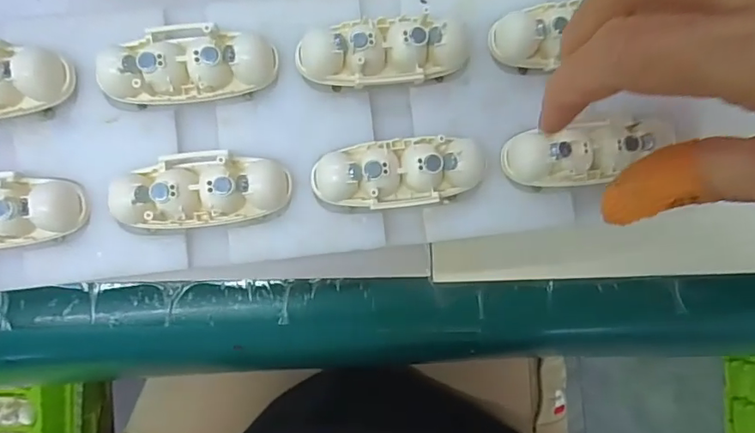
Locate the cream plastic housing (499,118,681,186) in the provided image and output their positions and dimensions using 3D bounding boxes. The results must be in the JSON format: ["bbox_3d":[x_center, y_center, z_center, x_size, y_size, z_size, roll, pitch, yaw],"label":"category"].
[{"bbox_3d":[0.078,-0.024,0.197,0.058,0.015,0.022,-8,89,-4],"label":"cream plastic housing"}]

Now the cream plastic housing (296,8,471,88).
[{"bbox_3d":[0.003,-0.061,0.194,0.062,0.015,0.023,-9,89,-4],"label":"cream plastic housing"}]

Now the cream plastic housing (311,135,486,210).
[{"bbox_3d":[0.008,-0.016,0.194,0.060,0.015,0.024,-5,89,-4],"label":"cream plastic housing"}]

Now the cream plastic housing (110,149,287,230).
[{"bbox_3d":[-0.062,-0.010,0.188,0.060,0.014,0.025,-7,89,-4],"label":"cream plastic housing"}]

